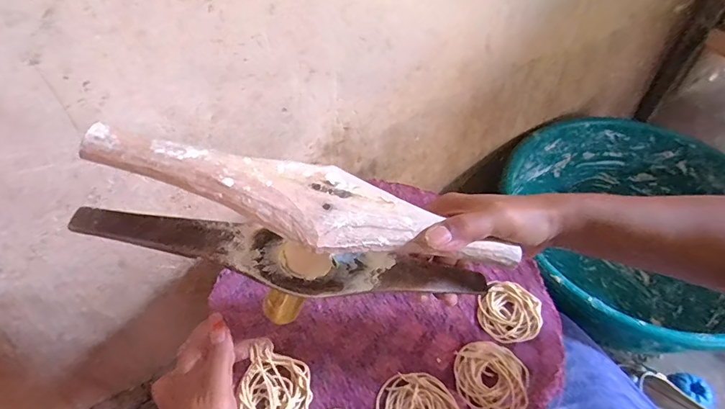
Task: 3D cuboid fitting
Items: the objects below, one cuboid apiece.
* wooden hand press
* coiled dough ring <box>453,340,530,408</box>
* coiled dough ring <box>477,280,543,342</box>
[{"bbox_3d":[-0.034,0.021,0.317,0.304,0.099,0.065,10,48,-17],"label":"wooden hand press"},{"bbox_3d":[0.124,0.166,0.424,0.067,0.008,0.068,1,50,-1],"label":"coiled dough ring"},{"bbox_3d":[0.155,0.112,0.466,0.063,0.011,0.064,1,50,-1],"label":"coiled dough ring"}]

